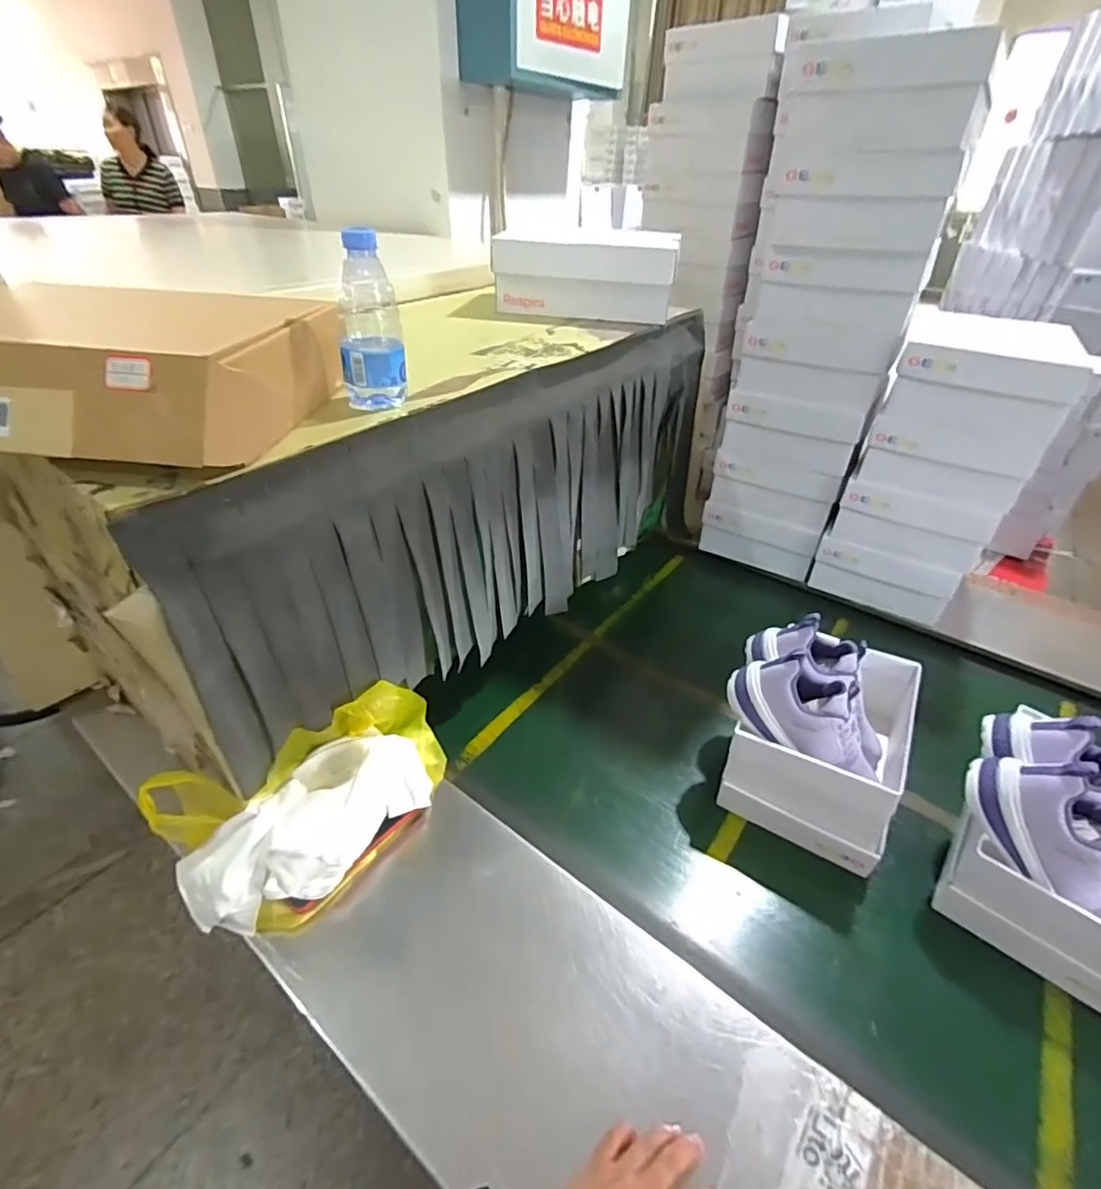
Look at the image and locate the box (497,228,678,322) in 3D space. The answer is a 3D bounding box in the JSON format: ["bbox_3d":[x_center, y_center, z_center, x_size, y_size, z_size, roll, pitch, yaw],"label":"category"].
[{"bbox_3d":[0.067,-0.561,1.004,0.300,0.120,0.158,10,37,9],"label":"box"}]

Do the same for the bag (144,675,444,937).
[{"bbox_3d":[-0.259,0.225,0.658,0.315,0.145,0.176,-20,42,-27],"label":"bag"}]

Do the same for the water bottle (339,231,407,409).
[{"bbox_3d":[-0.185,-0.278,0.586,0.062,0.153,0.069,-8,38,-15],"label":"water bottle"}]

